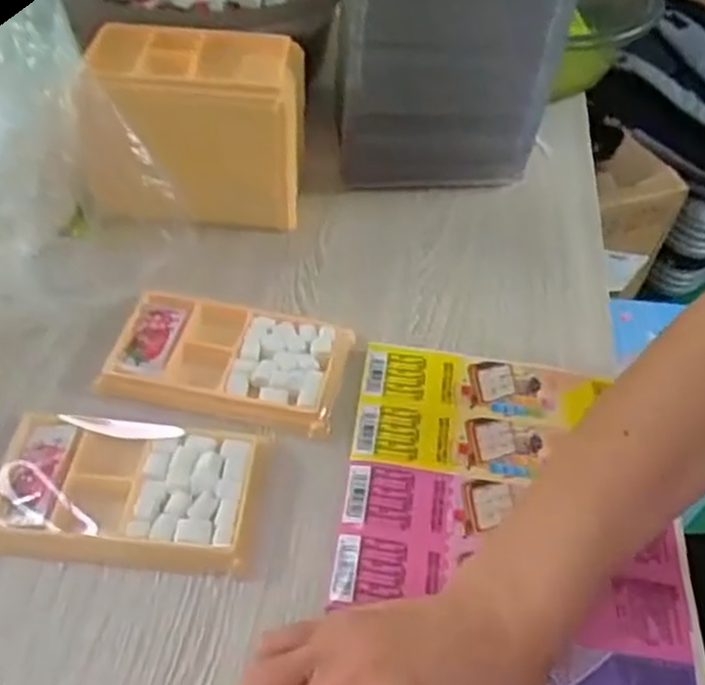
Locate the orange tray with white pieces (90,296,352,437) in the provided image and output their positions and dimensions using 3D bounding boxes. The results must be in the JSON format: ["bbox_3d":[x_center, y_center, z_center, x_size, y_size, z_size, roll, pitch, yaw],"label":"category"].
[{"bbox_3d":[-0.072,0.006,0.424,0.132,0.013,0.074,10,48,7],"label":"orange tray with white pieces"}]

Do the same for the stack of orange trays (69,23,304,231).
[{"bbox_3d":[-0.104,-0.139,0.491,0.138,0.103,0.093,1,47,-2],"label":"stack of orange trays"}]

